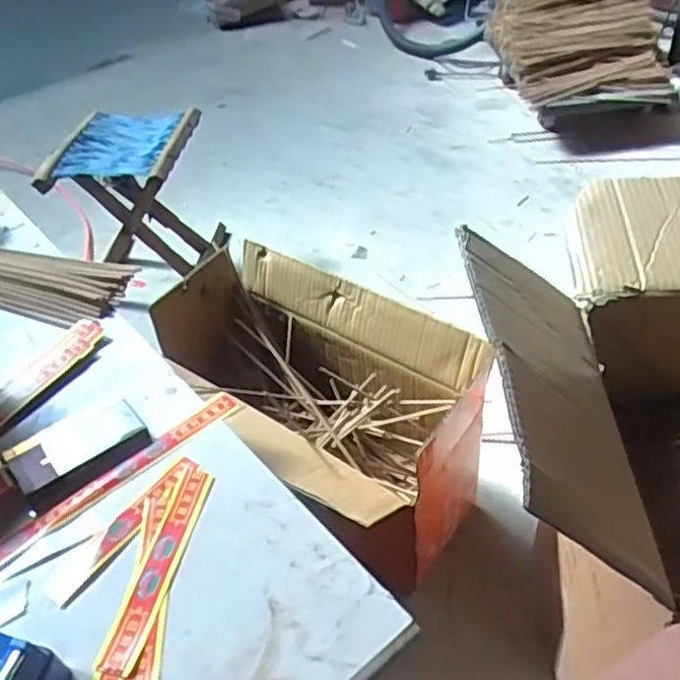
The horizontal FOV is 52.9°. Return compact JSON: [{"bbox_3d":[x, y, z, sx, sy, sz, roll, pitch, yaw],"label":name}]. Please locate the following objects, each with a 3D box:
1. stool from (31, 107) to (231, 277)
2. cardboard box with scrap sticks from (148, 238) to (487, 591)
[{"bbox_3d":[-0.400,-0.269,1.383,0.244,0.295,0.278,0,43,6],"label":"stool"},{"bbox_3d":[-0.045,0.105,0.921,0.429,0.276,0.252,25,50,29],"label":"cardboard box with scrap sticks"}]

